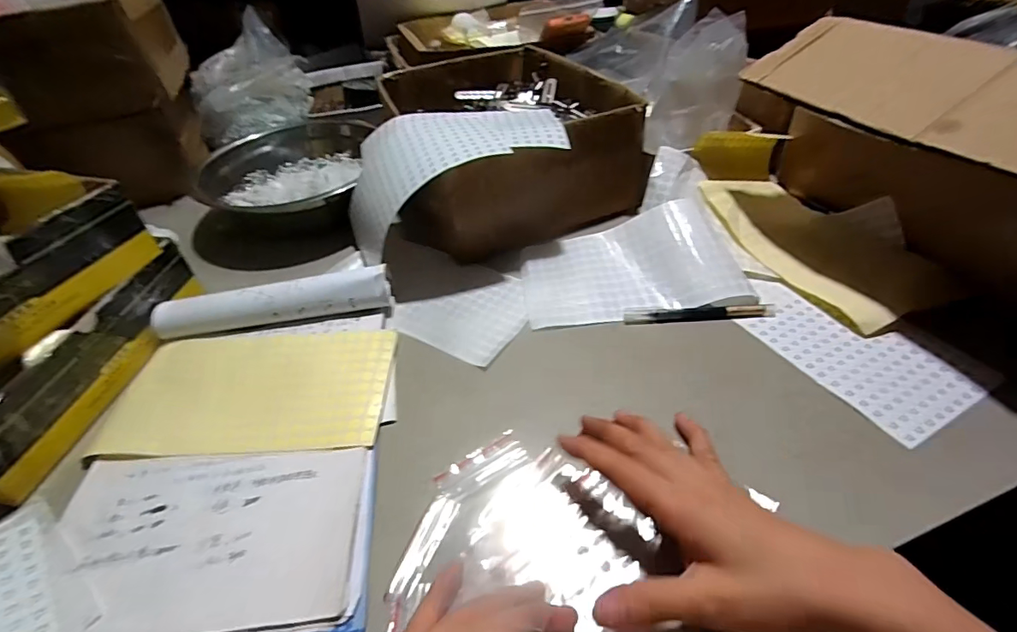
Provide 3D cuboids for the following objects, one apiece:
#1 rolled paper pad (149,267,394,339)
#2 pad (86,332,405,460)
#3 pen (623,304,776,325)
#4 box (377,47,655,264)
[{"bbox_3d":[-0.228,-0.014,0.476,0.219,0.038,0.029,-9,42,-4],"label":"rolled paper pad"},{"bbox_3d":[-0.222,0.061,0.423,0.233,0.008,0.126,-3,42,2],"label":"pad"},{"bbox_3d":[0.181,-0.001,0.465,0.137,0.011,0.013,-4,59,4],"label":"pen"},{"bbox_3d":[-0.005,-0.228,0.640,0.277,0.127,0.344,-15,43,-11],"label":"box"}]

